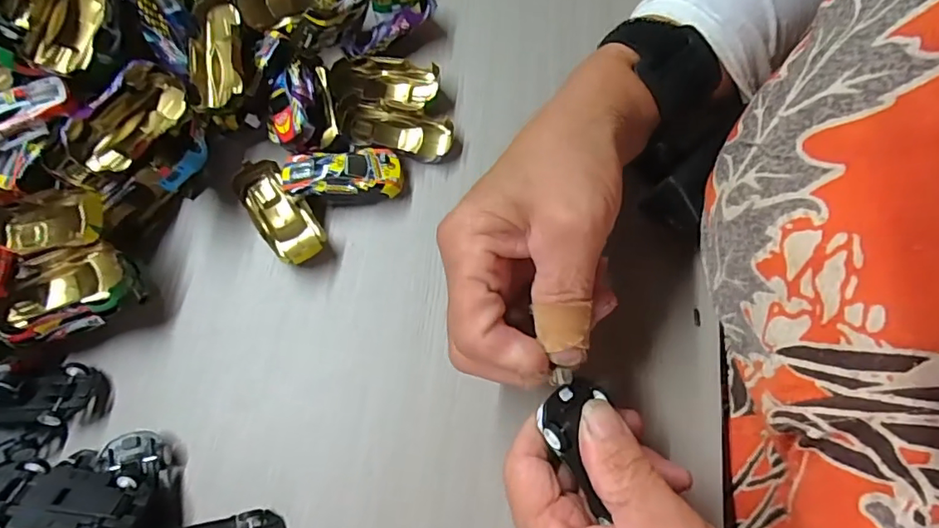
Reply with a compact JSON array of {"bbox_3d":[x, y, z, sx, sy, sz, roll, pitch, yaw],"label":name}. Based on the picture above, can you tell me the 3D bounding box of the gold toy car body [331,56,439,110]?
[{"bbox_3d":[-0.050,-0.105,0.318,0.061,0.014,0.030,4,72,3],"label":"gold toy car body"}]

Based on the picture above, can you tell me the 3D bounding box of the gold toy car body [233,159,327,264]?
[{"bbox_3d":[-0.103,-0.027,0.294,0.027,0.017,0.066,-36,74,-10],"label":"gold toy car body"}]

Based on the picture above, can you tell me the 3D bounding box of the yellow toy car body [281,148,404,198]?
[{"bbox_3d":[-0.069,-0.049,0.296,0.063,0.019,0.026,-3,71,1],"label":"yellow toy car body"}]

